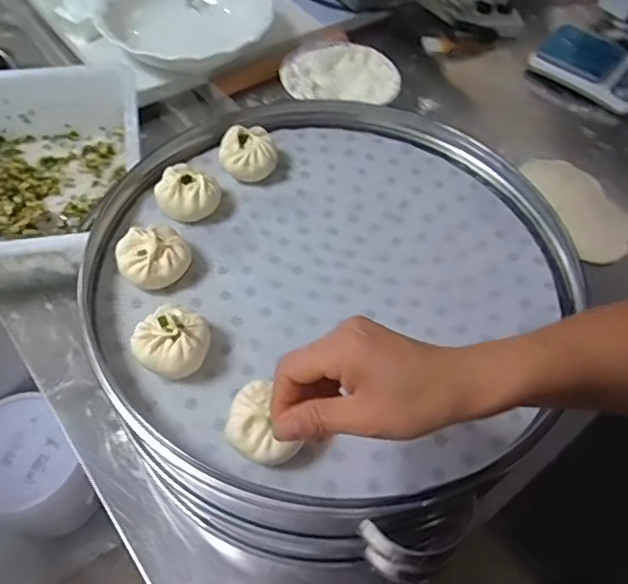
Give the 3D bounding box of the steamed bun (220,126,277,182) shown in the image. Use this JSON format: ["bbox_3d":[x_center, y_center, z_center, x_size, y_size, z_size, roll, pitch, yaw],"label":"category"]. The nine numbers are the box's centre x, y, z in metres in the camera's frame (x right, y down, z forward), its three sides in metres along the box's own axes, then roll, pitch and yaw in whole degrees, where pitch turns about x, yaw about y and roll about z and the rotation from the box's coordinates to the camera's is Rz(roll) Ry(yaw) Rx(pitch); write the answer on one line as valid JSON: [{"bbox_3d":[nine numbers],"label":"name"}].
[{"bbox_3d":[-0.076,-0.158,0.660,0.068,0.052,0.063,-3,54,-6],"label":"steamed bun"}]

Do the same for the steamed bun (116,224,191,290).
[{"bbox_3d":[-0.159,-0.032,0.563,0.065,0.043,0.061,2,54,-2],"label":"steamed bun"}]

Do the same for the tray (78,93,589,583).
[{"bbox_3d":[0.018,-0.038,0.585,0.446,0.052,0.471,2,54,-2],"label":"tray"}]

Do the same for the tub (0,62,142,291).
[{"bbox_3d":[-0.386,-0.166,0.797,0.284,0.107,0.348,-10,55,-10],"label":"tub"}]

